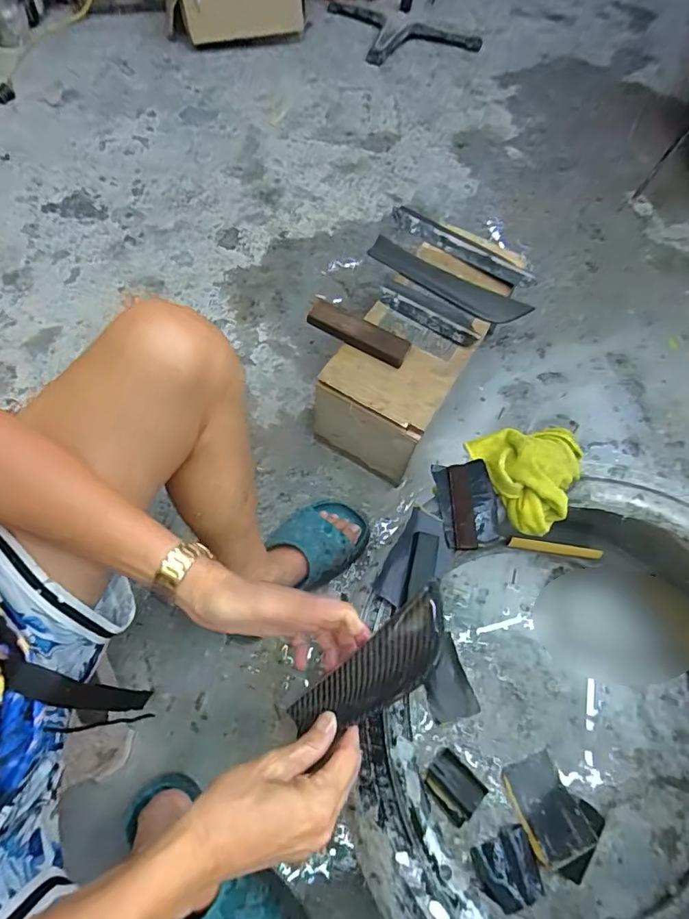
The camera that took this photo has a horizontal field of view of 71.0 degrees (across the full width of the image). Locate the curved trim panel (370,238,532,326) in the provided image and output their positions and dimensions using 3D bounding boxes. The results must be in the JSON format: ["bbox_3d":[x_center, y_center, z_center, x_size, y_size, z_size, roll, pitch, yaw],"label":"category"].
[{"bbox_3d":[0.169,-0.299,0.808,0.282,0.028,0.052,32,66,13],"label":"curved trim panel"}]

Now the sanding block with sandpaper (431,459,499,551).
[{"bbox_3d":[0.149,0.055,0.587,0.069,0.031,0.117,-1,63,-3],"label":"sanding block with sandpaper"}]

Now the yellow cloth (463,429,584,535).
[{"bbox_3d":[0.241,0.012,0.590,0.121,0.060,0.137,-14,64,-10],"label":"yellow cloth"}]

